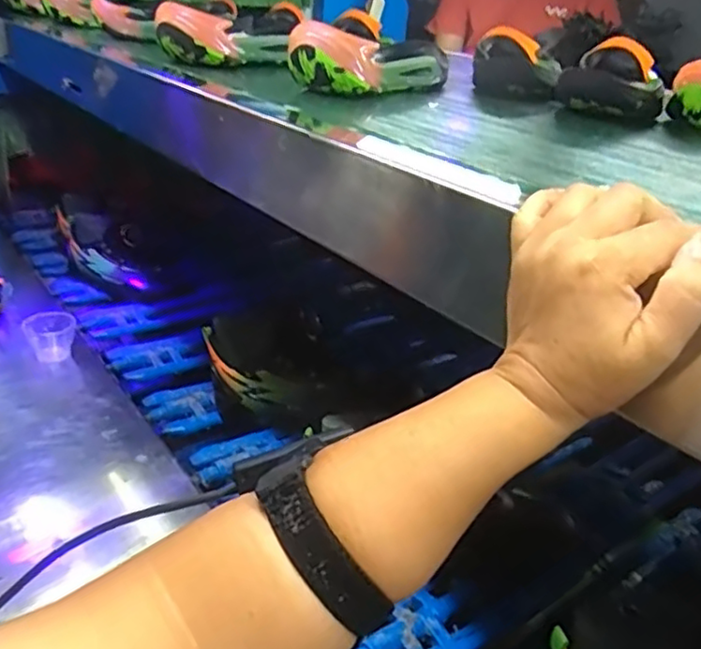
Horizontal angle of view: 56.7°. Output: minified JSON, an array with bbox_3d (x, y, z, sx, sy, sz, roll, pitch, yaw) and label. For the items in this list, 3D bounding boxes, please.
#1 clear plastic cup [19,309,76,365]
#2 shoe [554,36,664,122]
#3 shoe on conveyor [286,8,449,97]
[{"bbox_3d":[-0.405,0.021,0.879,0.063,0.058,0.057,-11,32,-29],"label":"clear plastic cup"},{"bbox_3d":[0.302,-0.280,0.732,0.098,0.062,0.265,17,29,19],"label":"shoe"},{"bbox_3d":[0.027,-0.288,0.697,0.068,0.068,0.226,22,32,28],"label":"shoe on conveyor"}]

